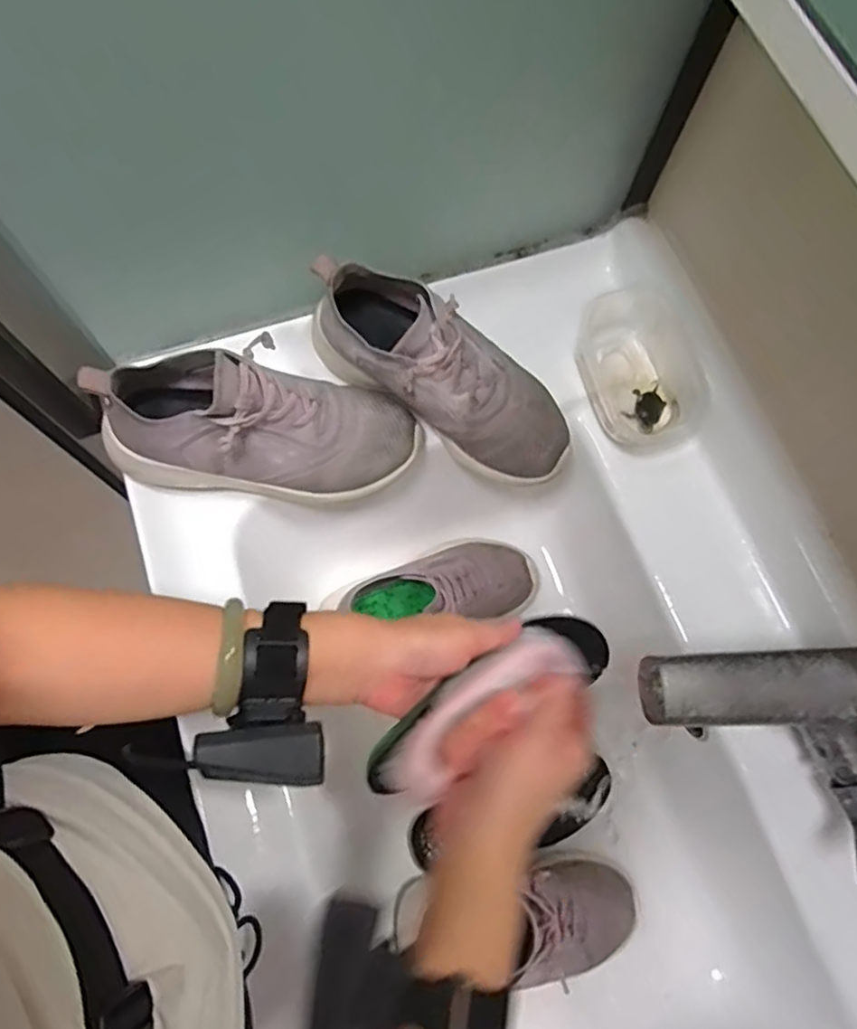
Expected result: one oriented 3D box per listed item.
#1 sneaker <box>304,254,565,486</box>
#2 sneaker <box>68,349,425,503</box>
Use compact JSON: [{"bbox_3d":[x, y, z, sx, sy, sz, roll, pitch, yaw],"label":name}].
[{"bbox_3d":[0.014,-0.108,0.484,0.224,0.087,0.083,36,74,-5],"label":"sneaker"},{"bbox_3d":[-0.118,-0.063,0.458,0.225,0.107,0.083,5,71,-14],"label":"sneaker"}]

